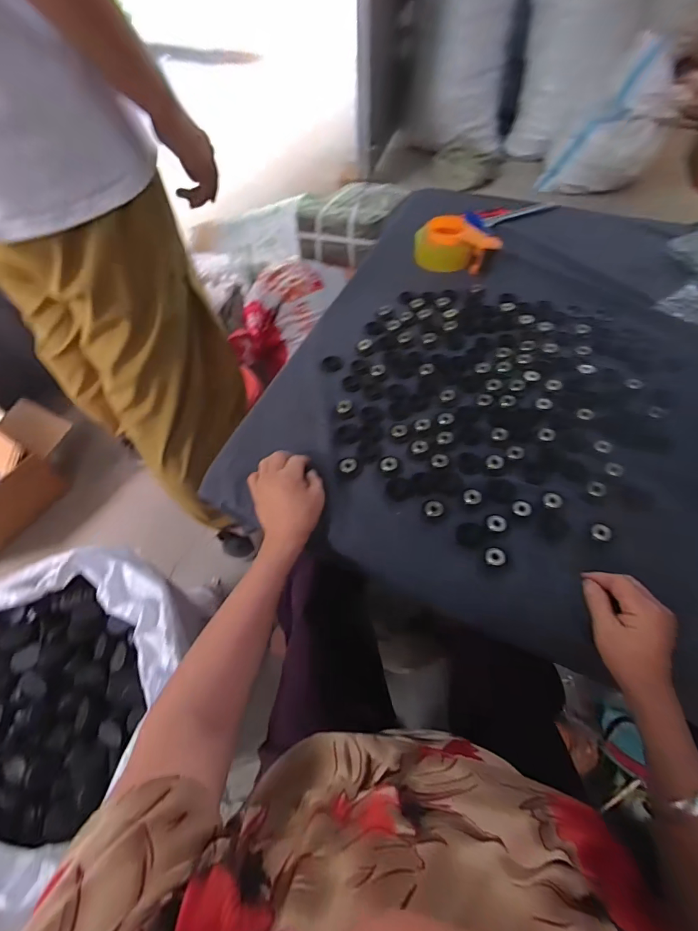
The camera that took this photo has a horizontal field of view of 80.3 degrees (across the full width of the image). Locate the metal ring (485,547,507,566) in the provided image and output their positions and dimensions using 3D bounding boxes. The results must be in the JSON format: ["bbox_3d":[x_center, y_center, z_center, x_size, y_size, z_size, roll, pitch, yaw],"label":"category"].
[{"bbox_3d":[0.176,0.109,0.496,0.025,0.009,0.023,-1,55,2],"label":"metal ring"}]

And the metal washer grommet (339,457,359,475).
[{"bbox_3d":[0.000,0.000,0.576,0.026,0.004,0.027,3,56,4],"label":"metal washer grommet"}]

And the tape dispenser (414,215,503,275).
[{"bbox_3d":[0.221,-0.454,0.850,0.163,0.060,0.104,14,57,12],"label":"tape dispenser"}]

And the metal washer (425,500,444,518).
[{"bbox_3d":[0.110,0.055,0.534,0.024,0.004,0.025,-1,55,2],"label":"metal washer"}]

